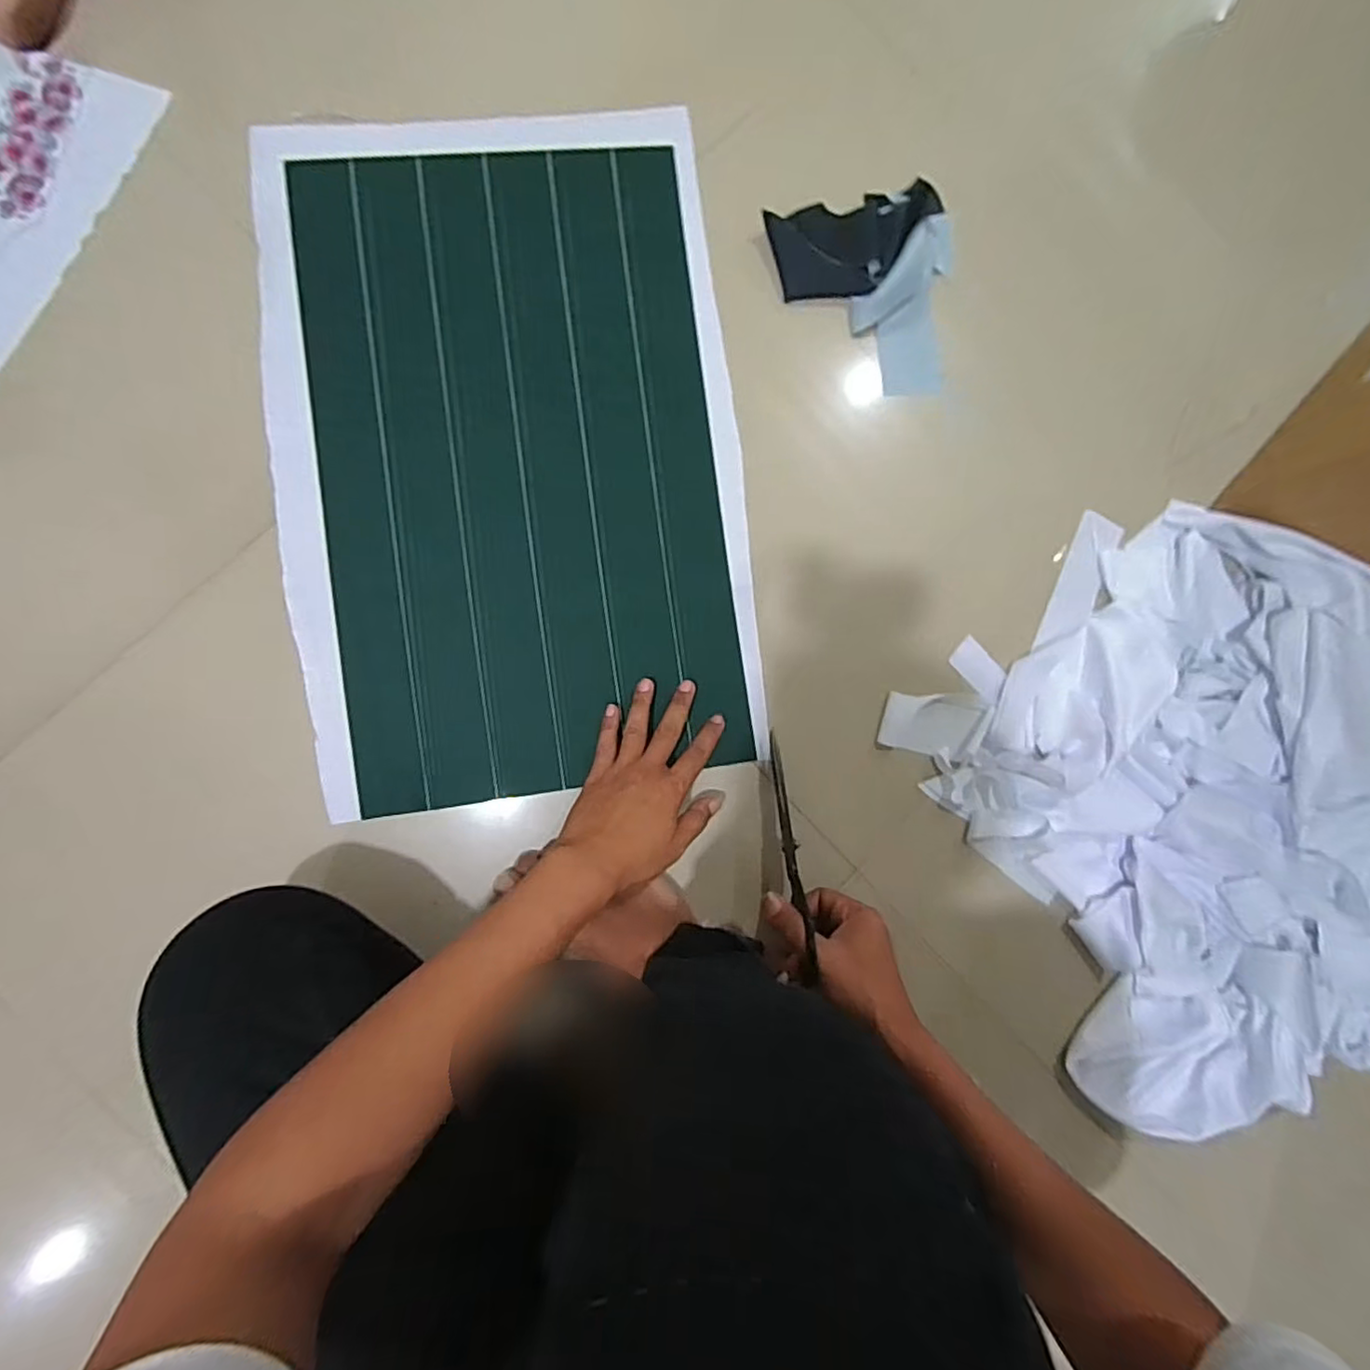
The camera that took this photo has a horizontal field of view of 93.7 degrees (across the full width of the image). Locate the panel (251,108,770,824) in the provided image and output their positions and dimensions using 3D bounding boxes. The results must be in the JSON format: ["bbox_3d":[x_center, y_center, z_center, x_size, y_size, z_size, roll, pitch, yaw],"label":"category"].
[{"bbox_3d":[-0.157,-0.215,0.597,0.413,0.009,0.616,-8,89,-5],"label":"panel"}]

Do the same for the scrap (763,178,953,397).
[{"bbox_3d":[0.178,-0.382,0.614,0.179,0.048,0.187,-8,88,-6],"label":"scrap"}]

